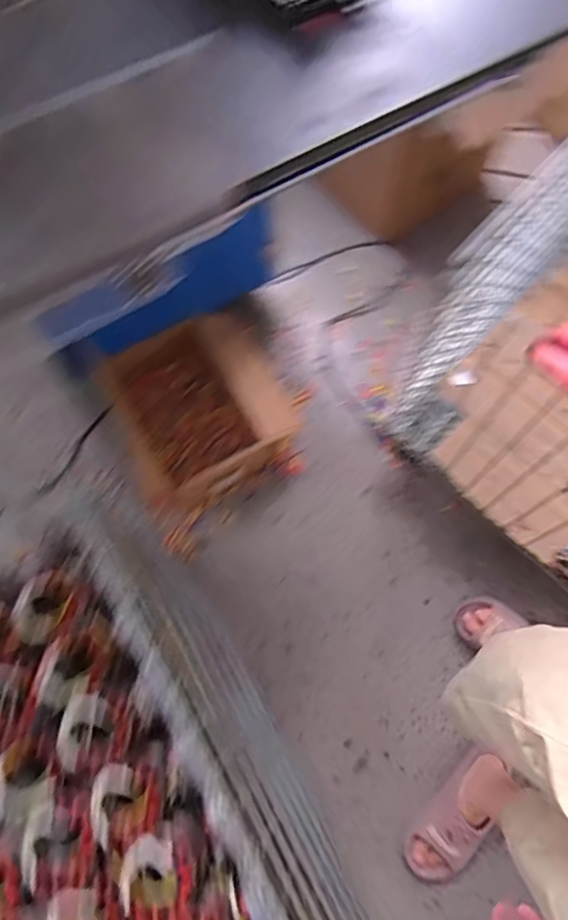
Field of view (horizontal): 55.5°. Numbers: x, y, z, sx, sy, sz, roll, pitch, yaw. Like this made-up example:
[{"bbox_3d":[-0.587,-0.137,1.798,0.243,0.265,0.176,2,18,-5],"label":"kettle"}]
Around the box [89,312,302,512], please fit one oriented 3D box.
[{"bbox_3d":[-0.184,-0.116,1.204,0.373,0.158,0.335,-30,71,-10],"label":"box"}]

